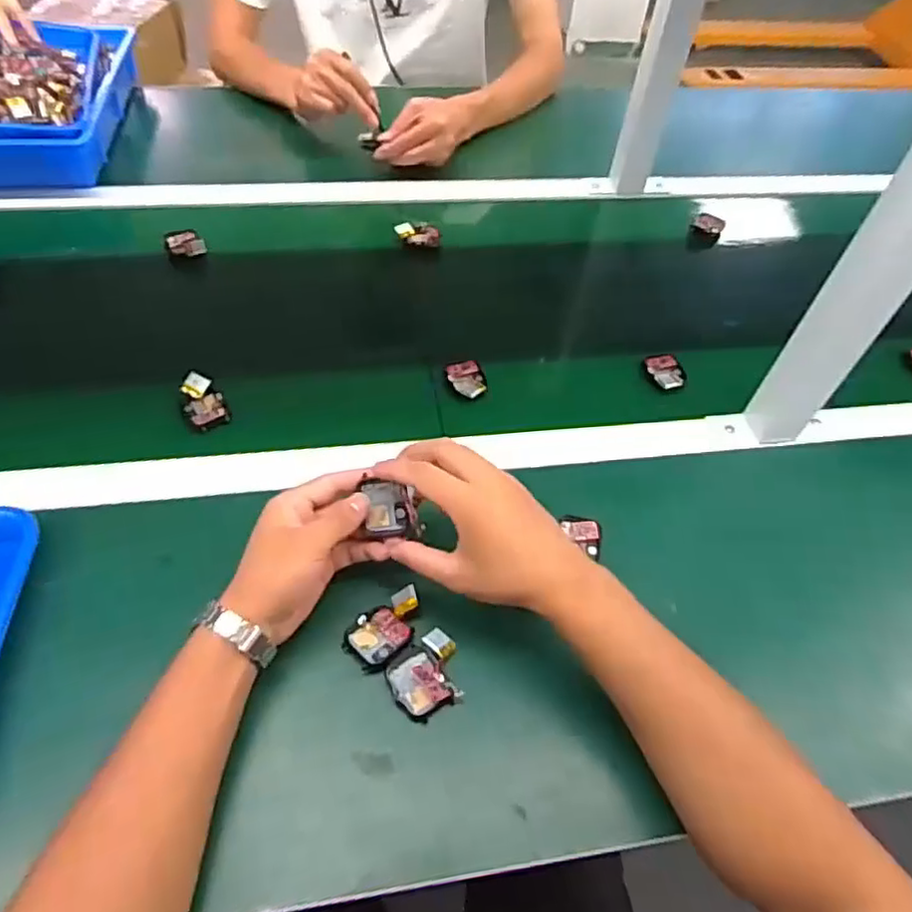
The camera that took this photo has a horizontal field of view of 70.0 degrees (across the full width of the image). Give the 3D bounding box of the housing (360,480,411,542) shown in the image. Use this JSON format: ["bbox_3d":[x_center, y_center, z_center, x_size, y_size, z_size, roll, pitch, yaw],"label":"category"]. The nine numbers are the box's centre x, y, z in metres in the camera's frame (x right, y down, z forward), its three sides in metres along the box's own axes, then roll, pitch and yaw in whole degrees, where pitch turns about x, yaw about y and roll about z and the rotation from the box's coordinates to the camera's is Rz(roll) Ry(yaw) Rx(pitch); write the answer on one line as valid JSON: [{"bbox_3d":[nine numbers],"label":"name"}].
[{"bbox_3d":[-0.050,0.039,0.469,0.035,0.043,0.008,-2,7,12],"label":"housing"}]

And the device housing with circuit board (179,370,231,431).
[{"bbox_3d":[-0.233,-0.052,0.599,0.033,0.020,0.053,-21,57,-19],"label":"device housing with circuit board"}]

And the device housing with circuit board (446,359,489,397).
[{"bbox_3d":[0.011,-0.076,0.649,0.038,0.014,0.051,-6,53,-9],"label":"device housing with circuit board"}]

